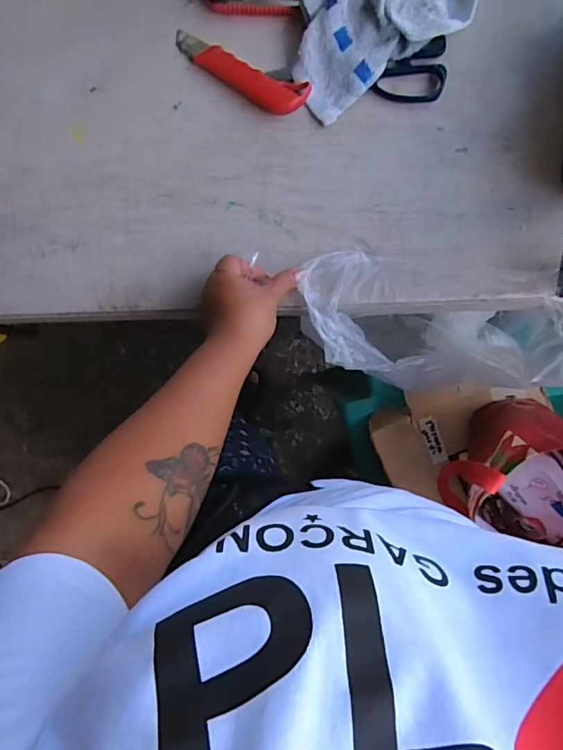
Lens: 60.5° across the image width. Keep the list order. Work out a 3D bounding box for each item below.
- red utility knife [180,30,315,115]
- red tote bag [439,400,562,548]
[{"bbox_3d":[-0.046,-0.309,0.496,0.154,0.014,0.036,28,93,4],"label":"red utility knife"},{"bbox_3d":[0.332,0.129,0.609,0.186,0.218,0.200,36,95,4],"label":"red tote bag"}]

